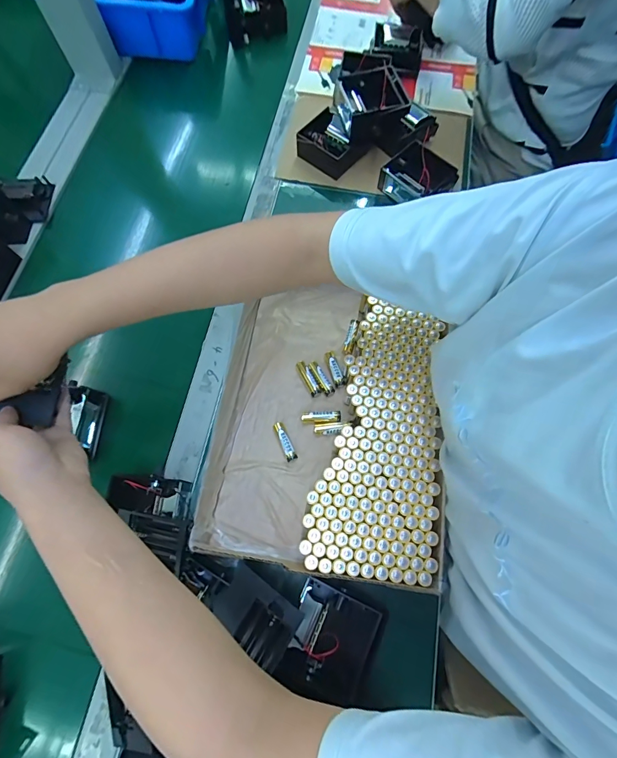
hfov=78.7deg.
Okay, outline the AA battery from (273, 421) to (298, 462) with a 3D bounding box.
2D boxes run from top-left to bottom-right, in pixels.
[{"bbox_3d":[-0.029,0.075,0.458,0.012,0.014,0.051,-22,72,-8],"label":"AA battery"}]

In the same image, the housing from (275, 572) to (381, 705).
[{"bbox_3d":[0.022,0.261,0.377,0.080,0.025,0.091,19,71,6],"label":"housing"}]

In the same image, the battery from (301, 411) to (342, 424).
[{"bbox_3d":[0.016,0.047,0.469,0.049,0.013,0.017,-3,70,-1],"label":"battery"}]

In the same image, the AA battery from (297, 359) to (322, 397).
[{"bbox_3d":[-0.001,-0.002,0.486,0.015,0.011,0.054,-25,72,-9],"label":"AA battery"}]

